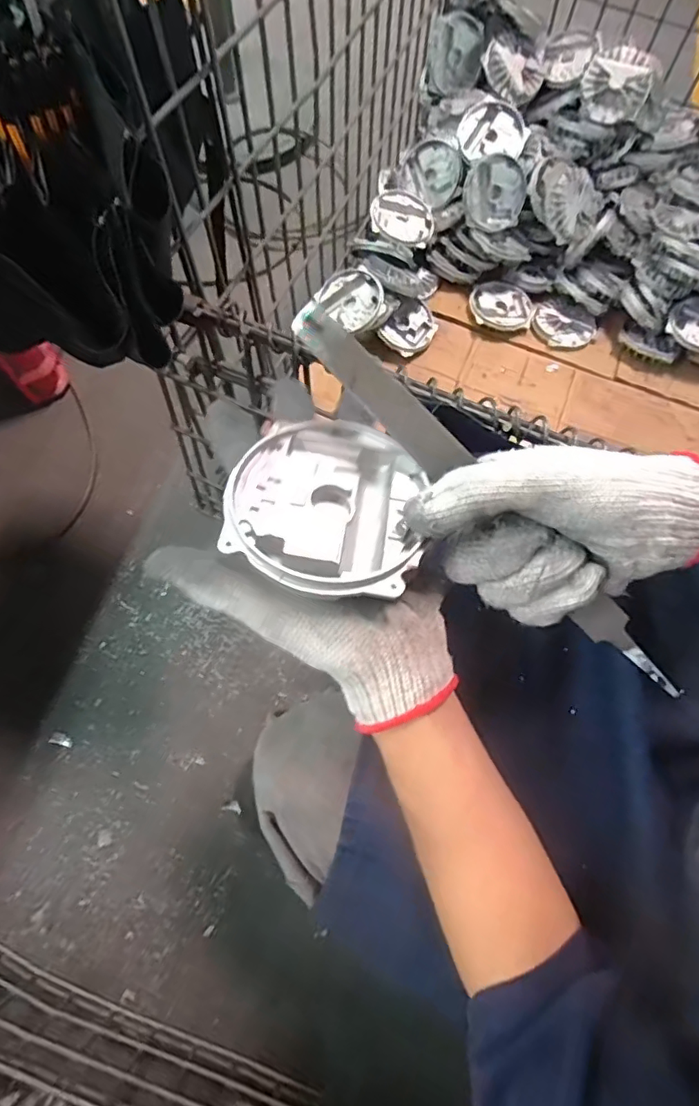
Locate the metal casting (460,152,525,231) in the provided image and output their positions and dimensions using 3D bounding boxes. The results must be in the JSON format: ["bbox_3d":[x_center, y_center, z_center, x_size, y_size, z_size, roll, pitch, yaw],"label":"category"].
[{"bbox_3d":[0.245,-0.612,0.923,0.100,0.107,0.030,-3,25,-5],"label":"metal casting"}]

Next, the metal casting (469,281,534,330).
[{"bbox_3d":[0.266,-0.437,0.947,0.106,0.017,0.091,8,69,2],"label":"metal casting"}]

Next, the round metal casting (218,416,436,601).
[{"bbox_3d":[-0.013,-0.024,0.296,0.104,0.028,0.104,3,55,-5],"label":"round metal casting"}]

